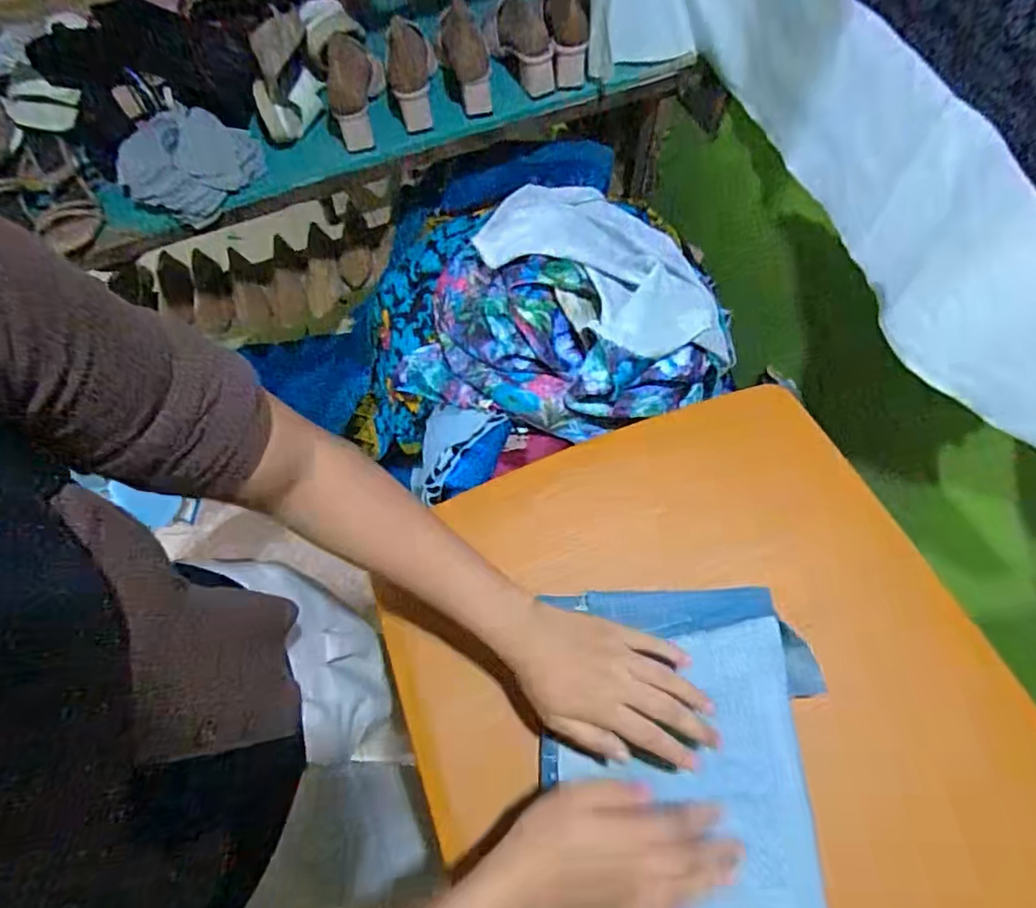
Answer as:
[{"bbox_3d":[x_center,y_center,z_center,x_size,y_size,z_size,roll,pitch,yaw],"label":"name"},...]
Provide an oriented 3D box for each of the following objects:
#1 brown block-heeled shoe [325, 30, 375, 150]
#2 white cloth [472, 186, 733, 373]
[{"bbox_3d":[-0.261,-0.560,0.890,0.063,0.148,0.039,0,22,3],"label":"brown block-heeled shoe"},{"bbox_3d":[0.116,-0.249,0.733,0.211,0.087,0.375,-39,69,-14],"label":"white cloth"}]

